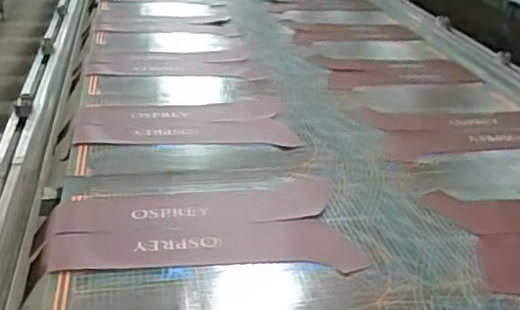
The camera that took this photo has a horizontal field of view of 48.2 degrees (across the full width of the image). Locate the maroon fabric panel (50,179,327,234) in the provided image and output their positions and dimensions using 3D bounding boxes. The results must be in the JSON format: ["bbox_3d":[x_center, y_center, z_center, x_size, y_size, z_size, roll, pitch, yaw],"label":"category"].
[{"bbox_3d":[-0.101,0.084,0.942,0.437,0.013,0.114,-3,30,-13],"label":"maroon fabric panel"}]

